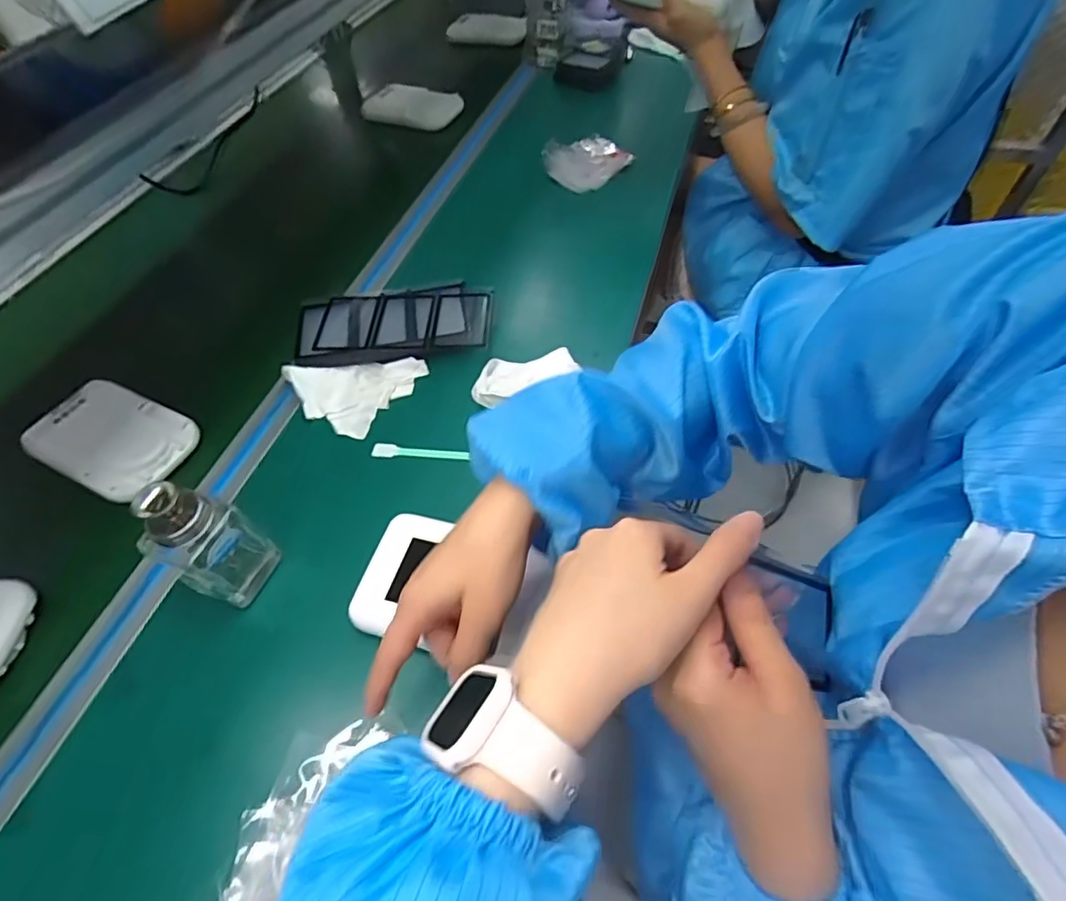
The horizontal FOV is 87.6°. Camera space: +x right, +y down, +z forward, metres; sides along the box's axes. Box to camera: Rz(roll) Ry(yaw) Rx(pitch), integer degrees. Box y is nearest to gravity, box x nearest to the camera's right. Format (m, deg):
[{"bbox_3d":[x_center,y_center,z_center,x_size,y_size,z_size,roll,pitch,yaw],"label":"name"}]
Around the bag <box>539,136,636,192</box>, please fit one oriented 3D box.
[{"bbox_3d":[0.077,-0.406,0.783,0.123,0.035,0.113,-8,54,-4],"label":"bag"}]

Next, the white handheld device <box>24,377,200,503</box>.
[{"bbox_3d":[-0.400,-0.014,0.527,0.153,0.017,0.096,19,57,15],"label":"white handheld device"}]

